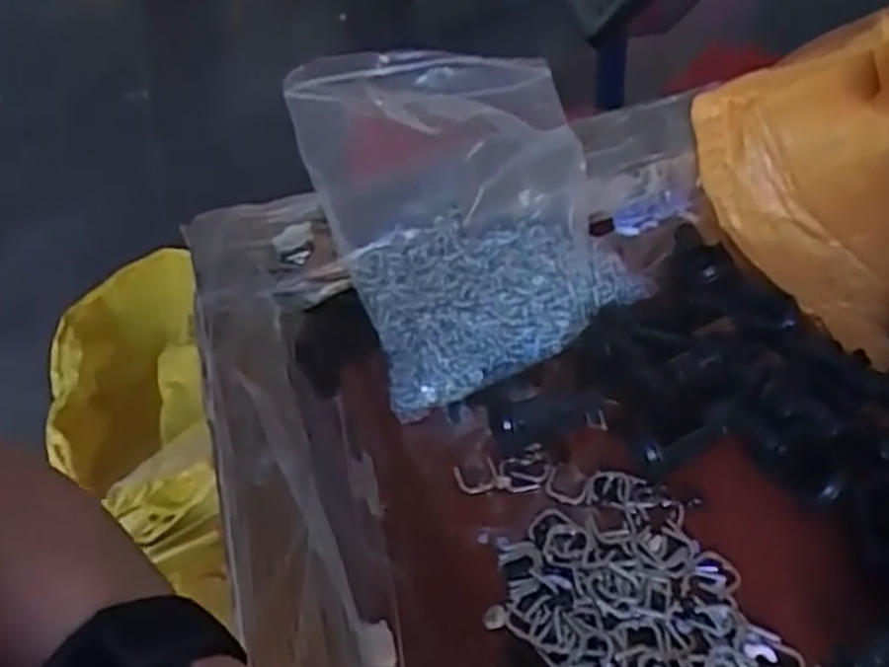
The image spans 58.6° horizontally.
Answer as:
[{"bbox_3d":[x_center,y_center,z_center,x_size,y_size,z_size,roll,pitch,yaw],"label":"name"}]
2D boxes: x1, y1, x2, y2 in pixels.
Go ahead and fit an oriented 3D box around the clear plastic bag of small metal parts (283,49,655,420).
[{"bbox_3d":[0.015,-0.079,0.455,0.162,0.070,0.231,-18,46,-9],"label":"clear plastic bag of small metal parts"}]

